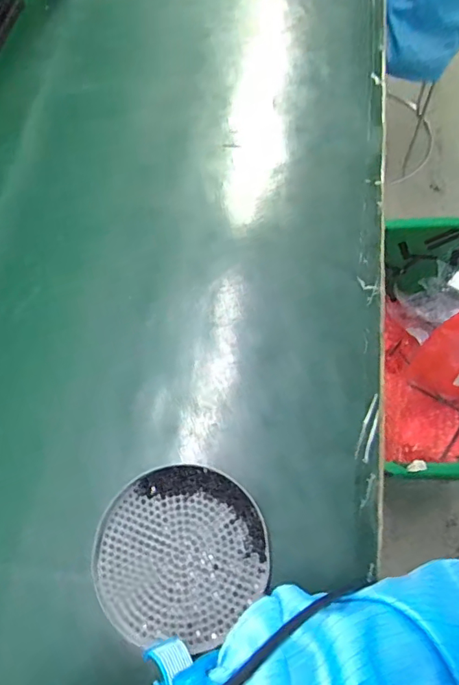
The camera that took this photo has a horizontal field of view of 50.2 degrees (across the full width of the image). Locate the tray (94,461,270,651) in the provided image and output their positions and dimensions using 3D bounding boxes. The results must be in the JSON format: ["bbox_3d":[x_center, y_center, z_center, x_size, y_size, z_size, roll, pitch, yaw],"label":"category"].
[{"bbox_3d":[-0.034,0.141,0.333,0.112,0.013,0.108,0,68,0],"label":"tray"}]

